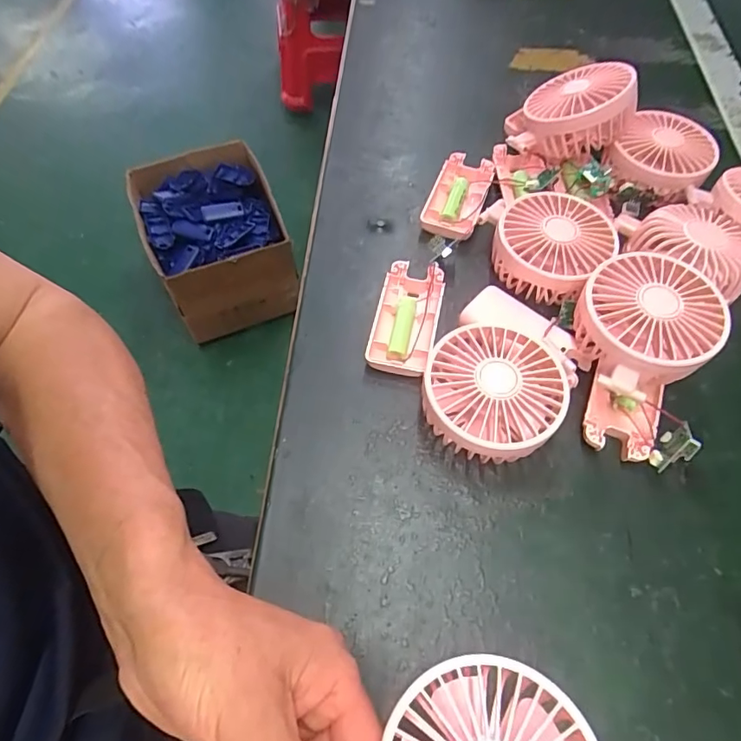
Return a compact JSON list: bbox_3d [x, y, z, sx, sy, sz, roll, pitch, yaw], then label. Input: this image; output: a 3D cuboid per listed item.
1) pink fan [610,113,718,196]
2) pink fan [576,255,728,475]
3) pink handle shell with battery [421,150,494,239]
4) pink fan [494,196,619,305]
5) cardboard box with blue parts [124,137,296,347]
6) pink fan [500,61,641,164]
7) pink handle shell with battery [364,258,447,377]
[{"bbox_3d":[0.257,-0.191,0.439,0.075,0.032,0.085,32,64,20],"label":"pink fan"},{"bbox_3d":[0.175,-0.010,0.340,0.088,0.064,0.131,18,60,10],"label":"pink fan"},{"bbox_3d":[0.075,-0.151,0.437,0.046,0.016,0.092,18,62,10],"label":"pink handle shell with battery"},{"bbox_3d":[0.140,-0.096,0.393,0.081,0.041,0.080,0,60,0],"label":"pink fan"},{"bbox_3d":[-0.361,-0.323,1.180,0.292,0.197,0.394,-23,63,-12],"label":"cardboard box with blue parts"},{"bbox_3d":[0.180,-0.231,0.459,0.113,0.053,0.097,-5,51,38],"label":"pink fan"},{"bbox_3d":[0.027,-0.043,0.374,0.045,0.023,0.094,11,58,8],"label":"pink handle shell with battery"}]

